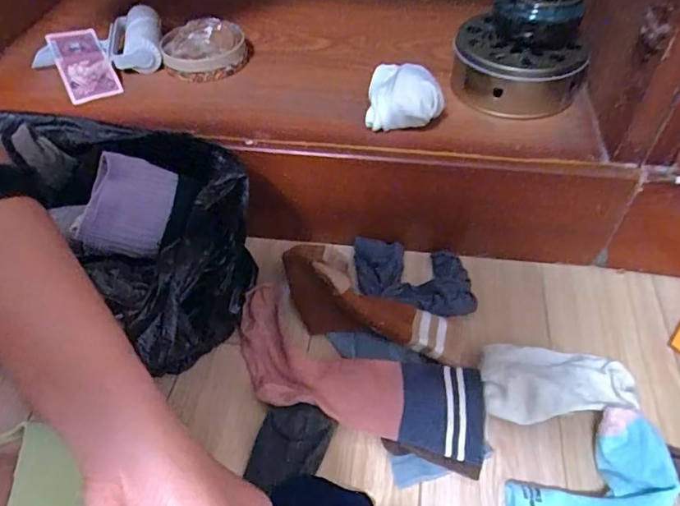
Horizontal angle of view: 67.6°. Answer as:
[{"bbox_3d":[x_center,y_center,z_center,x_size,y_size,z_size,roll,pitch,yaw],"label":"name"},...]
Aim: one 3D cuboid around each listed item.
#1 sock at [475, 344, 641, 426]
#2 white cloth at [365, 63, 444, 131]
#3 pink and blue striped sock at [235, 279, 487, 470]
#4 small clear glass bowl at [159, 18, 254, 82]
[{"bbox_3d":[0.203,0.120,0.474,0.139,0.042,0.080,1,49,2],"label":"sock"},{"bbox_3d":[0.069,-0.170,0.540,0.078,0.051,0.080,6,49,6],"label":"white cloth"},{"bbox_3d":[0.007,0.118,0.485,0.260,0.037,0.101,20,52,17],"label":"pink and blue striped sock"},{"bbox_3d":[-0.167,-0.256,0.634,0.105,0.037,0.097,-6,49,-4],"label":"small clear glass bowl"}]

